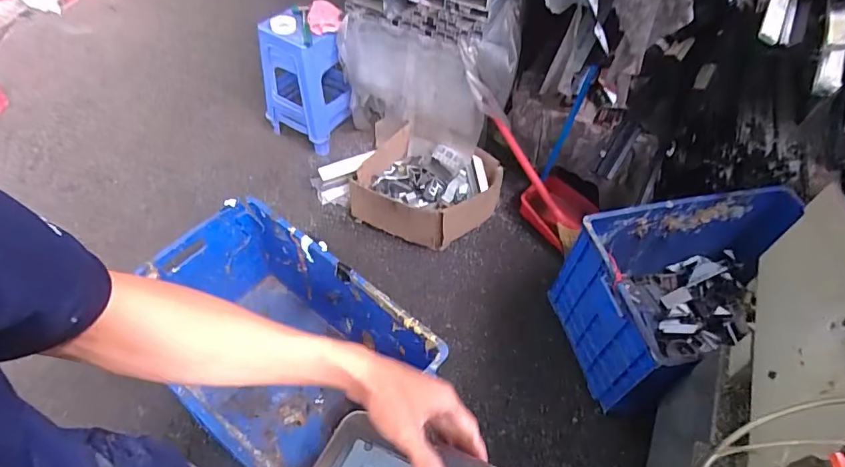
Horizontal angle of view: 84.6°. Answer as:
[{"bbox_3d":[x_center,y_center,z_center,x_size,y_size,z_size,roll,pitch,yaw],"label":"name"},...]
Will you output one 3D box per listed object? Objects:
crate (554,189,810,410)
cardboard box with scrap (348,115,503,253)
[{"bbox_3d":[0.901,0.218,1.514,0.781,0.429,0.526,-7,51,-7],"label":"crate"},{"bbox_3d":[0.003,-0.219,1.962,0.634,0.201,0.496,19,52,14],"label":"cardboard box with scrap"}]

